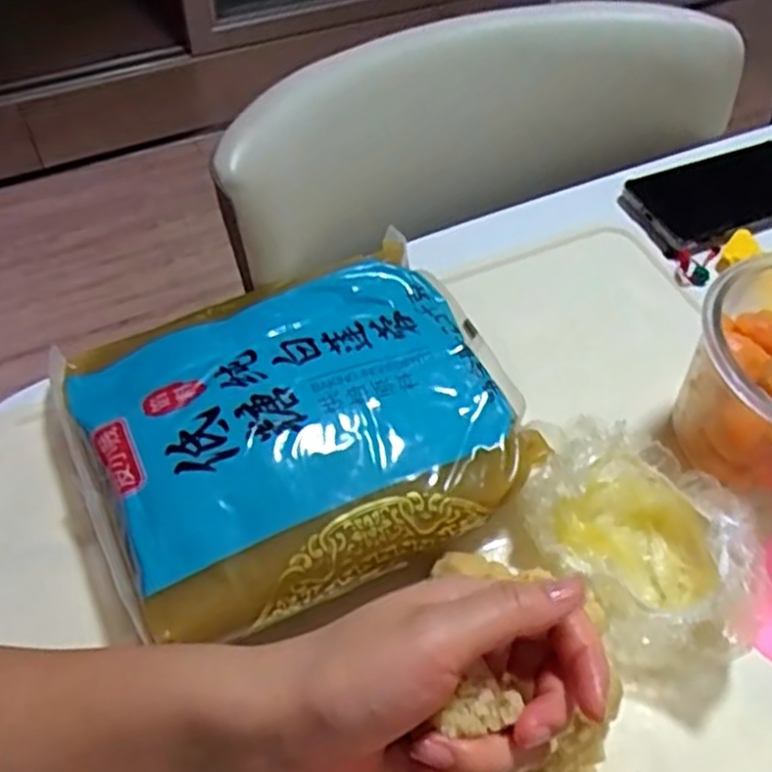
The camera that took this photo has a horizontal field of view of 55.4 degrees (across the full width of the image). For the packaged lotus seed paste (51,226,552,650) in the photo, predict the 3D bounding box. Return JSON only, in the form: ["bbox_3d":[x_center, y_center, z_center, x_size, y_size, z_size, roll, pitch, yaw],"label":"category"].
[{"bbox_3d":[-0.047,0.022,0.413,0.234,0.062,0.194,-22,59,-16],"label":"packaged lotus seed paste"}]

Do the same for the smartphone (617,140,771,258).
[{"bbox_3d":[0.273,-0.153,0.589,0.170,0.019,0.086,-22,59,-16],"label":"smartphone"}]

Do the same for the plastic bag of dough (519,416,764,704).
[{"bbox_3d":[0.135,0.080,0.386,0.094,0.062,0.149,-30,61,-20],"label":"plastic bag of dough"}]

